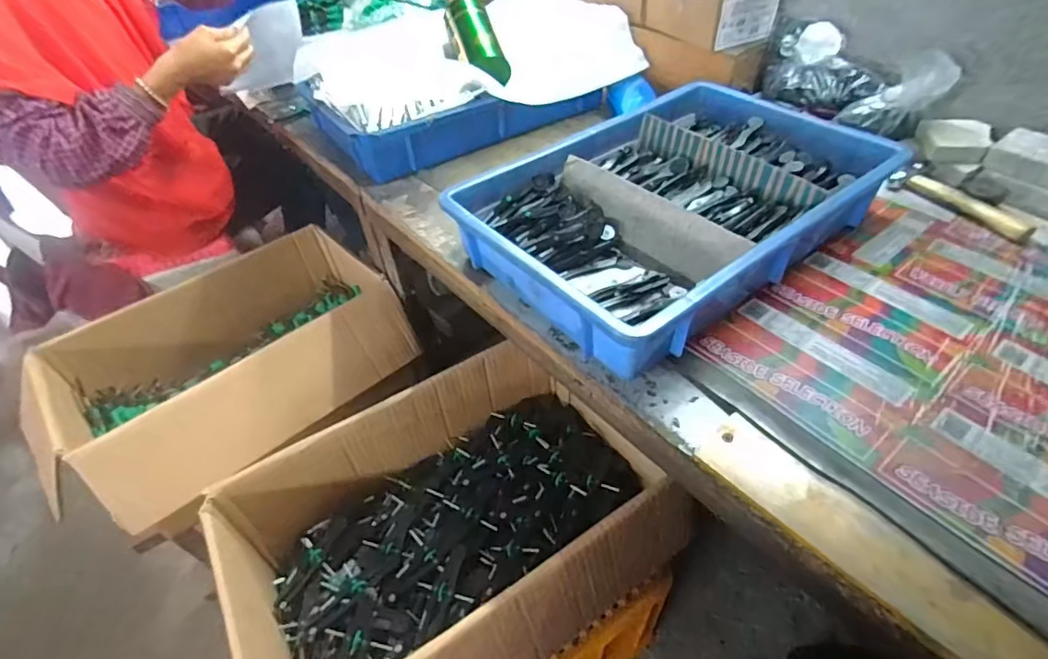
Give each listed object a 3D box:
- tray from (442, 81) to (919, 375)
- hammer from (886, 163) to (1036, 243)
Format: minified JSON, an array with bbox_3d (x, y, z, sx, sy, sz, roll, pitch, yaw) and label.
[{"bbox_3d":[0.175,-0.150,0.606,0.464,0.072,0.293,-31,50,-24],"label":"tray"},{"bbox_3d":[0.516,-0.151,0.634,0.051,0.020,0.154,-21,47,-15],"label":"hammer"}]

